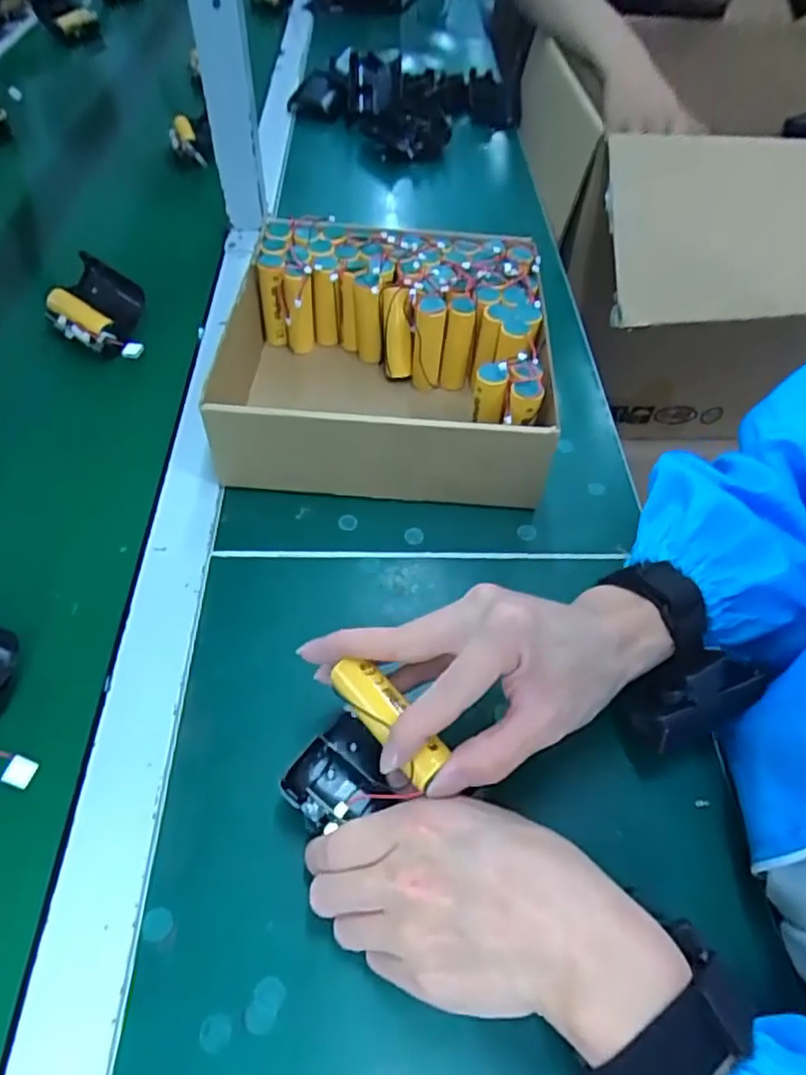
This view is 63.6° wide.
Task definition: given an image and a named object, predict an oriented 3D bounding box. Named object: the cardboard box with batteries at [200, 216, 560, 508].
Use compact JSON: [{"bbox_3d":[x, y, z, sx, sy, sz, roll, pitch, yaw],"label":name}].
[{"bbox_3d":[-0.012,-0.140,0.498,0.224,0.084,0.228,4,52,0],"label":"cardboard box with batteries"}]

